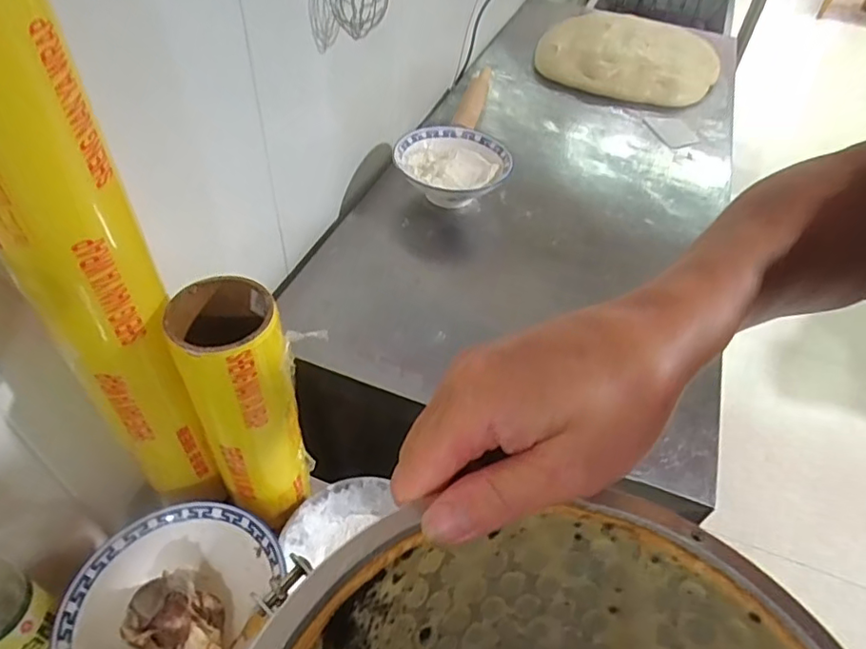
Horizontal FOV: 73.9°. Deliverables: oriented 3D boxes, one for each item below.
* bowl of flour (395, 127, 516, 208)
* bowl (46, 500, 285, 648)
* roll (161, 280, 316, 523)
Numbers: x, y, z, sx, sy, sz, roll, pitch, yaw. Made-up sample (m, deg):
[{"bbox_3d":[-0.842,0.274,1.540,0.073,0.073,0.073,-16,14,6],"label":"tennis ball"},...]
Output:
[{"bbox_3d":[0.032,-0.259,0.975,0.185,0.072,0.178,2,47,-2],"label":"bowl of flour"},{"bbox_3d":[-0.238,0.261,0.526,0.179,0.069,0.191,2,47,-2],"label":"bowl"},{"bbox_3d":[-0.177,0.086,0.556,0.083,0.272,0.082,2,47,-2],"label":"roll"}]

